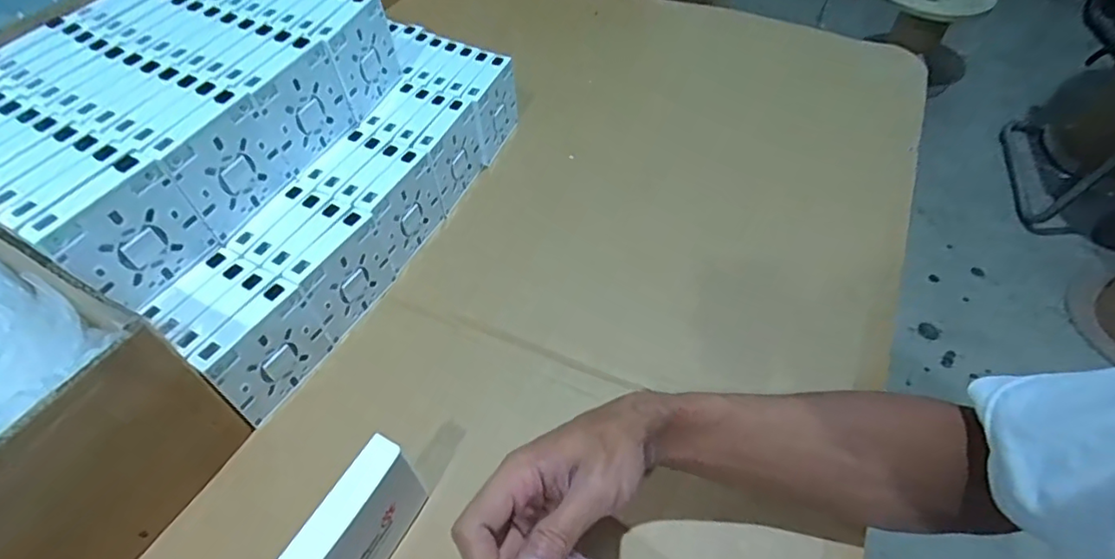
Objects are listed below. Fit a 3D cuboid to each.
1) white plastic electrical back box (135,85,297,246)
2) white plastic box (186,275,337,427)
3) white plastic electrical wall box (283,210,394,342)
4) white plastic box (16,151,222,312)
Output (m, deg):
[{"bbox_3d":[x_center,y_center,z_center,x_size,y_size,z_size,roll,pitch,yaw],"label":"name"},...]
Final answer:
[{"bbox_3d":[-0.261,-0.089,0.448,0.020,0.089,0.088,15,53,23],"label":"white plastic electrical back box"},{"bbox_3d":[-0.222,0.056,0.437,0.020,0.081,0.086,22,55,19],"label":"white plastic box"},{"bbox_3d":[-0.182,-0.003,0.485,0.019,0.081,0.086,20,54,17],"label":"white plastic electrical wall box"},{"bbox_3d":[-0.299,-0.029,0.400,0.020,0.090,0.085,16,54,24],"label":"white plastic box"}]

